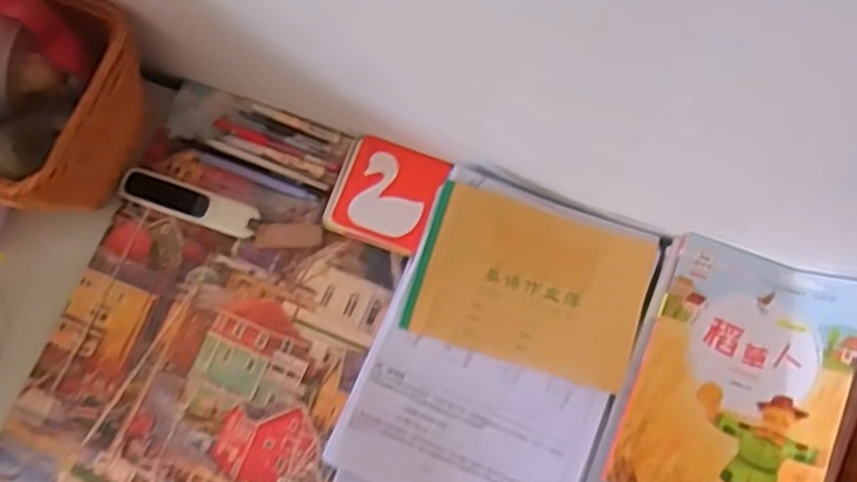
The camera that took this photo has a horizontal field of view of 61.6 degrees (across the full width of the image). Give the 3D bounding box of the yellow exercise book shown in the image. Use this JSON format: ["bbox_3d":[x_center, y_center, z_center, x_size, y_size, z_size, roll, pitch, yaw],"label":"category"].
[{"bbox_3d":[0.095,0.042,0.676,0.207,0.012,0.145,17,83,5],"label":"yellow exercise book"}]

